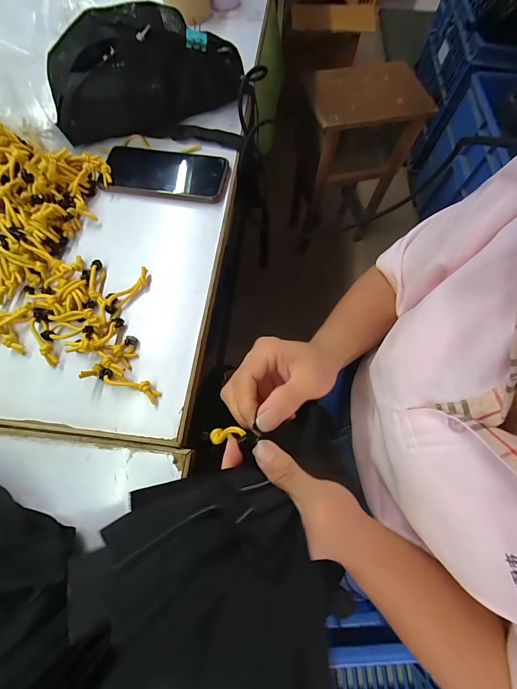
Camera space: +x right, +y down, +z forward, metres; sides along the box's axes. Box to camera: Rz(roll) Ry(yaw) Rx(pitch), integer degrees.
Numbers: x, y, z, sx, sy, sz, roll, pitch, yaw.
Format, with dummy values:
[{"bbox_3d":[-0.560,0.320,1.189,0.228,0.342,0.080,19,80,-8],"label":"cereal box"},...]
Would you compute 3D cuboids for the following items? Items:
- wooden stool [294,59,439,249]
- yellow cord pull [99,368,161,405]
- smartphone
[{"bbox_3d":[0.318,-0.661,1.083,0.351,0.542,0.262,-14,71,-7],"label":"wooden stool"},{"bbox_3d":[-0.125,0.037,0.274,0.061,0.012,0.016,22,71,8],"label":"yellow cord pull"},{"bbox_3d":[-0.127,-0.230,0.377,0.167,0.009,0.081,9,69,1],"label":"smartphone"}]

